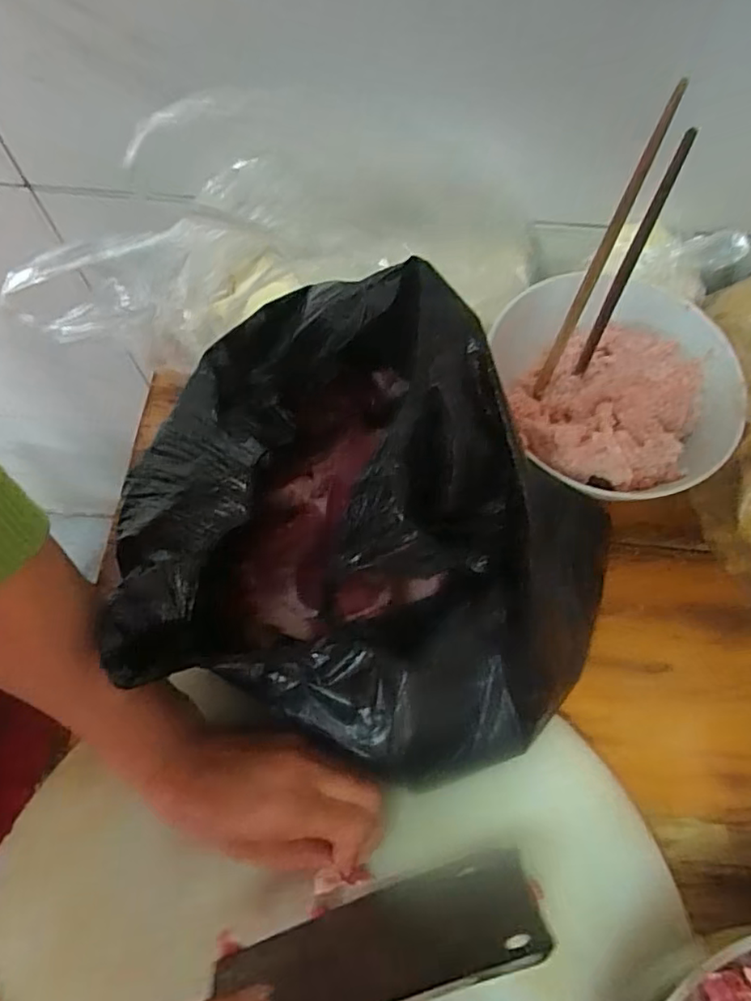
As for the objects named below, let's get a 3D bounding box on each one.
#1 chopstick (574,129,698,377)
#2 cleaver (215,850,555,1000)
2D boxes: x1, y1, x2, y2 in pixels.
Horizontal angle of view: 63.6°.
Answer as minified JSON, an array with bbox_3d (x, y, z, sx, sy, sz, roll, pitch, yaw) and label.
[{"bbox_3d":[0.139,-0.123,0.343,0.011,0.179,0.010,29,70,11],"label":"chopstick"},{"bbox_3d":[-0.044,0.232,0.286,0.261,0.103,0.030,-16,68,-7],"label":"cleaver"}]

